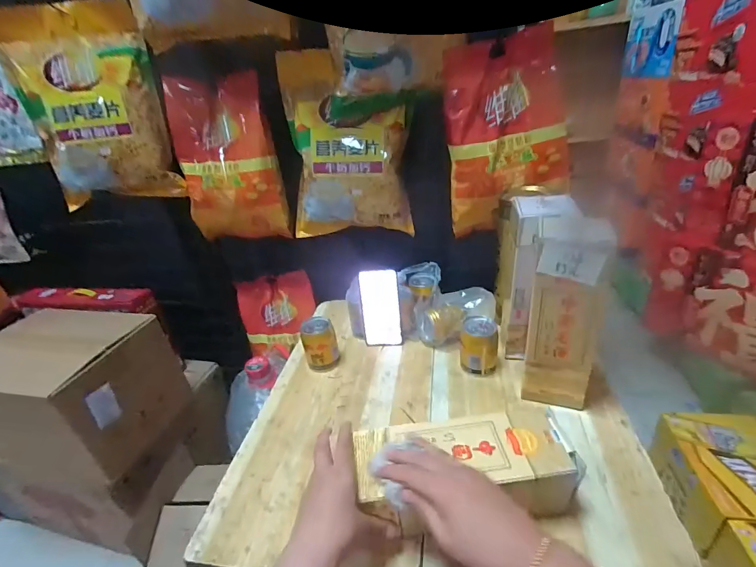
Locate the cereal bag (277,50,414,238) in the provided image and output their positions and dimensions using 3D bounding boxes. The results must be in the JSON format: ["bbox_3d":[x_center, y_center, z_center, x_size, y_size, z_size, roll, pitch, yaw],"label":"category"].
[{"bbox_3d":[-0.073,-0.280,0.785,0.258,0.354,0.067,-2,29,11],"label":"cereal bag"}]

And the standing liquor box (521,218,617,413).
[{"bbox_3d":[0.277,0.055,0.553,0.090,0.289,0.088,9,33,28],"label":"standing liquor box"}]

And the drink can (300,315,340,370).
[{"bbox_3d":[-0.110,0.117,0.716,0.063,0.089,0.059,-13,29,-9],"label":"drink can"}]

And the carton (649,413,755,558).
[{"bbox_3d":[0.839,0.458,0.892,0.217,0.174,0.284,-3,29,9],"label":"carton"}]

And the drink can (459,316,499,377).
[{"bbox_3d":[0.180,0.115,0.663,0.060,0.093,0.059,-6,29,3],"label":"drink can"}]

